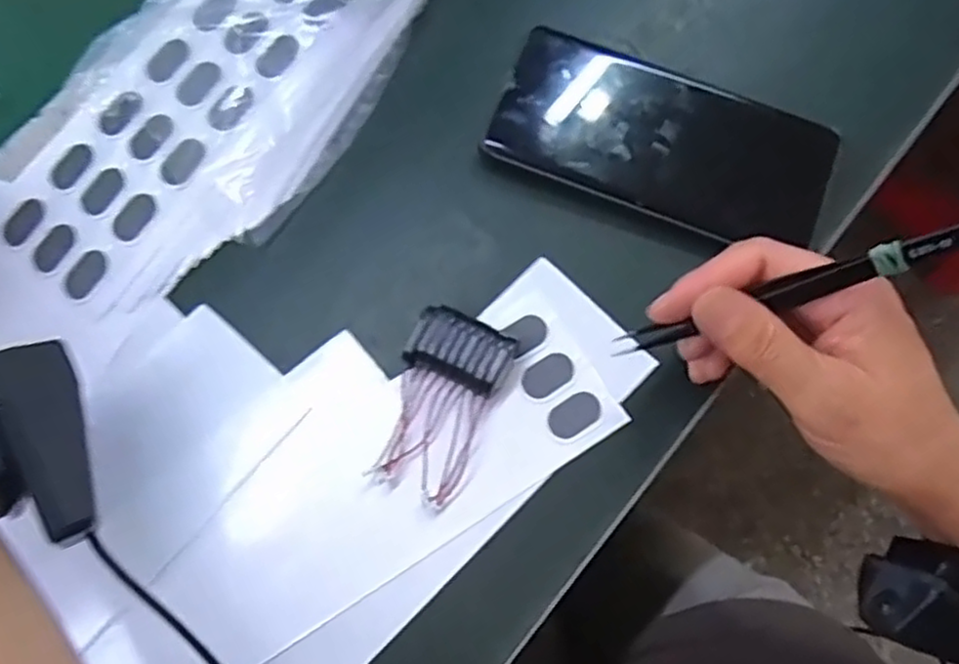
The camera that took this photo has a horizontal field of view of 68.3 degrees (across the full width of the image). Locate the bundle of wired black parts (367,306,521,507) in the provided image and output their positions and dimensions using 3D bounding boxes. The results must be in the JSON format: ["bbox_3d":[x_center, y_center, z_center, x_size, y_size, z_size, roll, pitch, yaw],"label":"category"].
[{"bbox_3d":[-0.019,0.031,0.310,0.043,0.018,0.080,25,78,6],"label":"bundle of wired black parts"}]

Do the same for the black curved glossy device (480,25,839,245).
[{"bbox_3d":[0.087,-0.091,0.336,0.154,0.014,0.071,21,77,5],"label":"black curved glossy device"}]

